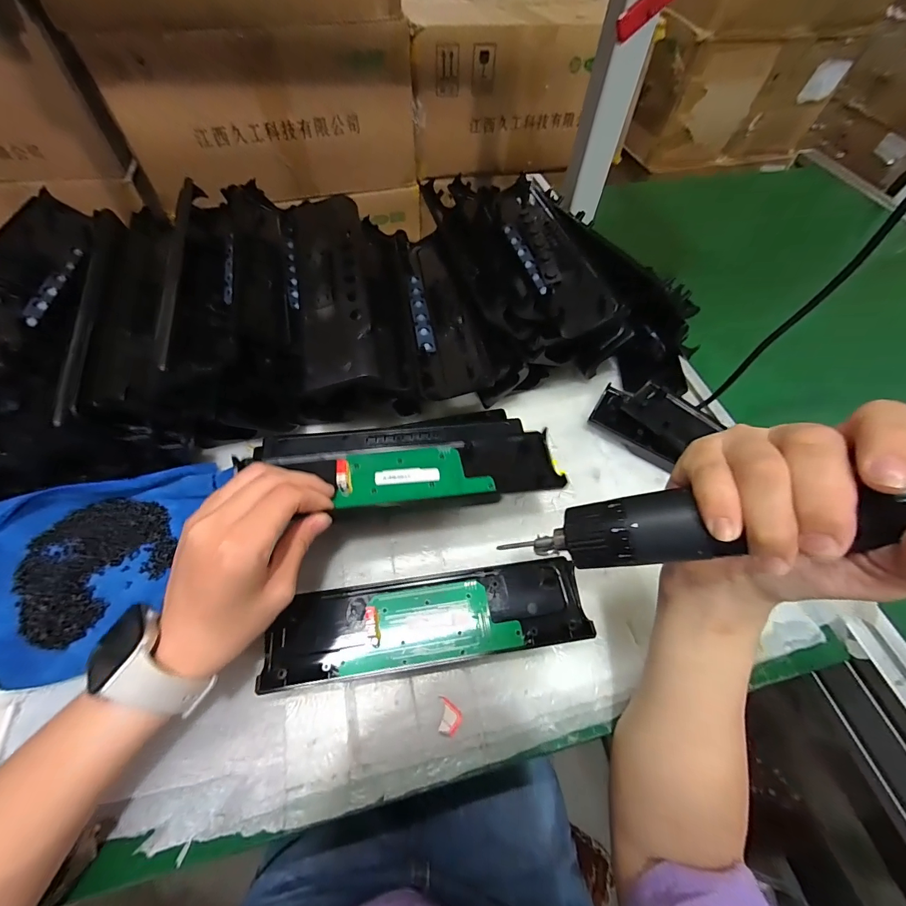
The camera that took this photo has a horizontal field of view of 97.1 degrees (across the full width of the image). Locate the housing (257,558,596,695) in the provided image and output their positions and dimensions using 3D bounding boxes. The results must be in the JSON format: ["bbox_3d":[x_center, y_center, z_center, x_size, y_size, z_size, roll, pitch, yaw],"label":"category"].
[{"bbox_3d":[-0.018,0.130,0.316,0.244,0.019,0.067,-7,58,-7],"label":"housing"}]

